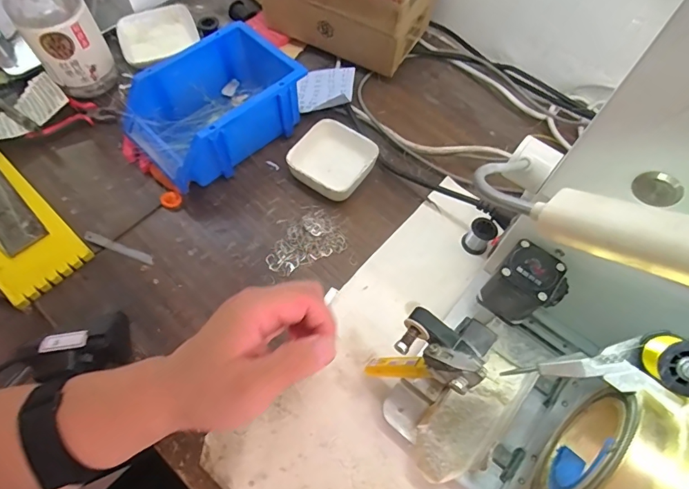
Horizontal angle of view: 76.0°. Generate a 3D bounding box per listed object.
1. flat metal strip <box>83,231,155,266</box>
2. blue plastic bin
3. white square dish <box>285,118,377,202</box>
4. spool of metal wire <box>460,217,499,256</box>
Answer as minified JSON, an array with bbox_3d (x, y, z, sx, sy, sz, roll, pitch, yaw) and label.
[{"bbox_3d":[-0.239,0.003,0.465,0.084,0.004,0.010,21,71,7],"label":"flat metal strip"},{"bbox_3d":[-0.144,-0.161,0.510,0.198,0.081,0.131,-39,69,-19],"label":"blue plastic bin"},{"bbox_3d":[-0.014,-0.092,0.495,0.085,0.033,0.082,38,68,18],"label":"white square dish"},{"bbox_3d":[0.139,-0.008,0.456,0.023,0.035,0.027,-39,69,-19],"label":"spool of metal wire"}]

